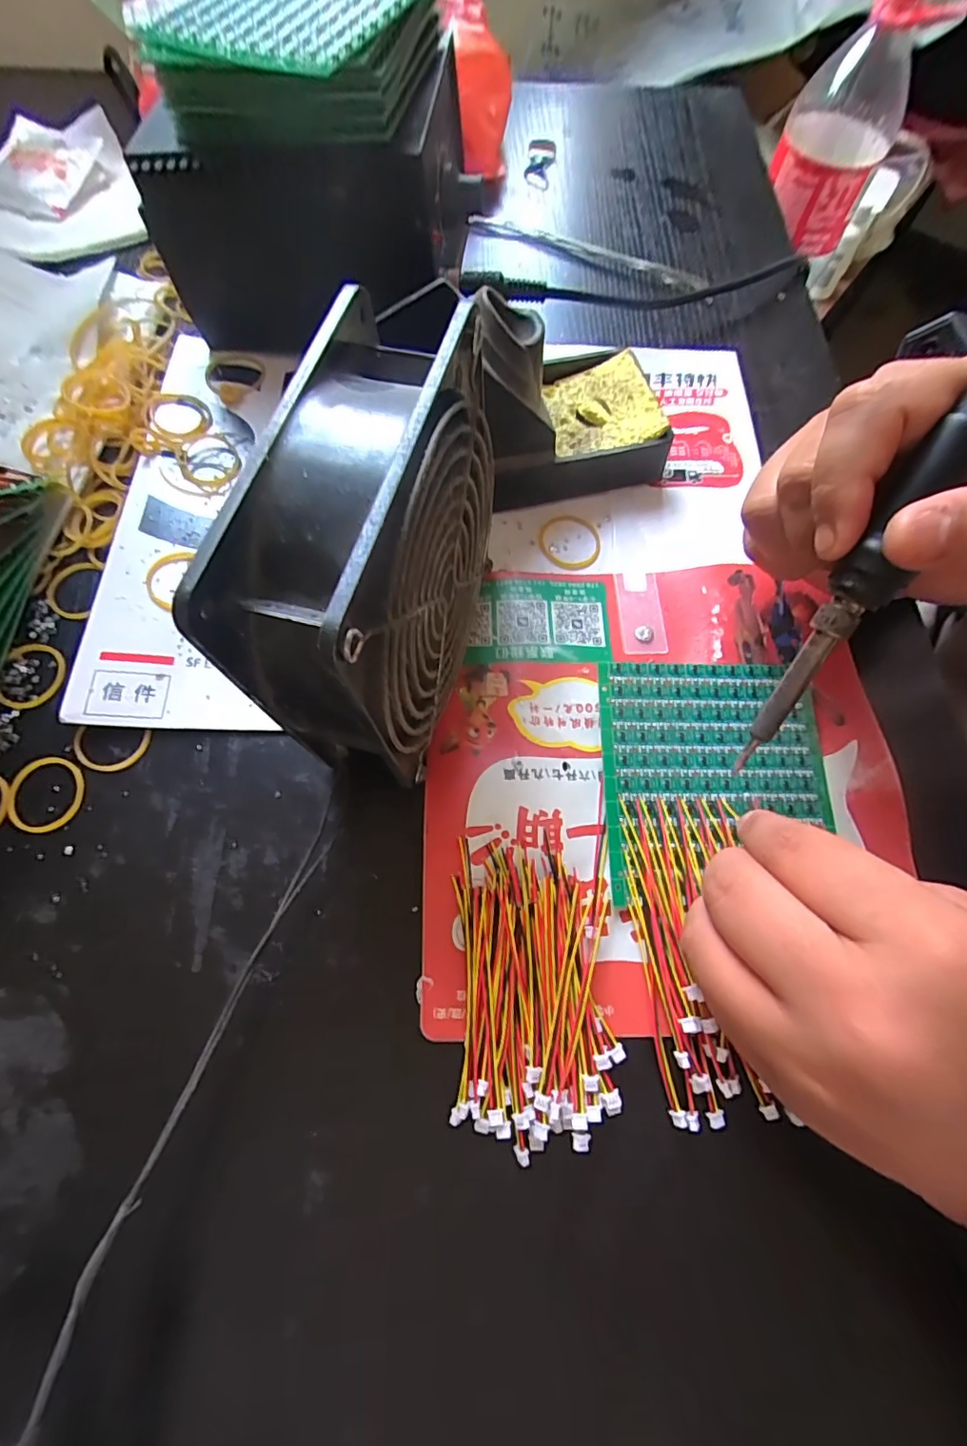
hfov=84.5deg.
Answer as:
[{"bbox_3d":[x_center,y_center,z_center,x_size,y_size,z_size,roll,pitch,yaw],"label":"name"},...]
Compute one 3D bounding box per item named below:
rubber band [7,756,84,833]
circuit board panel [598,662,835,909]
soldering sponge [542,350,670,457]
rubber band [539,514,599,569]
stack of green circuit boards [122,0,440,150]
[{"bbox_3d":[-0.179,0.029,0.217,0.029,0.004,0.031,-11,71,-6],"label":"rubber band"},{"bbox_3d":[0.096,0.022,0.219,0.092,0.008,0.097,0,70,-3],"label":"circuit board panel"},{"bbox_3d":[0.060,-0.160,0.270,0.053,0.005,0.054,-14,71,10],"label":"soldering sponge"},{"bbox_3d":[0.043,-0.092,0.266,0.031,0.004,0.033,-3,70,-3],"label":"rubber band"},{"bbox_3d":[-0.078,-0.286,0.223,0.110,0.035,0.095,19,70,4],"label":"stack of green circuit boards"}]

